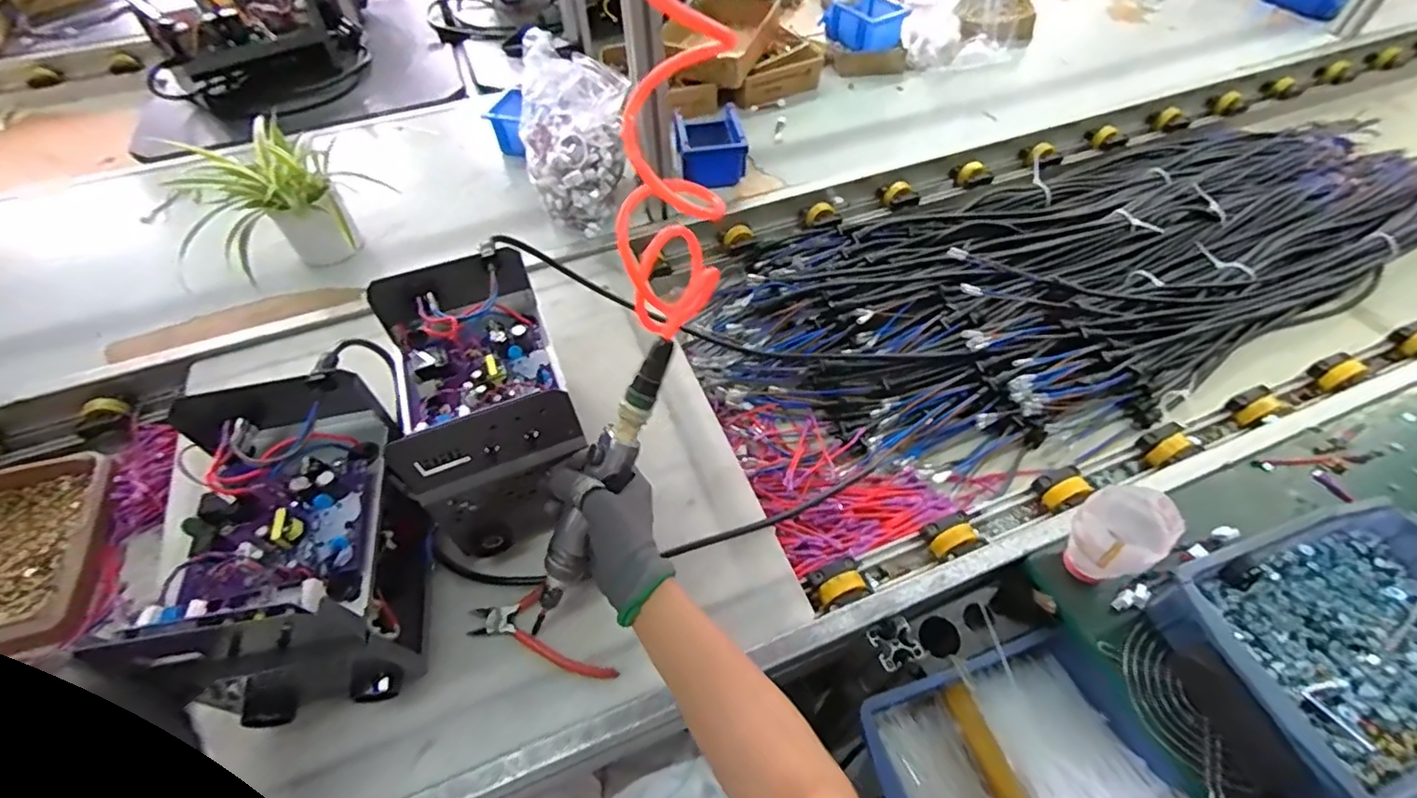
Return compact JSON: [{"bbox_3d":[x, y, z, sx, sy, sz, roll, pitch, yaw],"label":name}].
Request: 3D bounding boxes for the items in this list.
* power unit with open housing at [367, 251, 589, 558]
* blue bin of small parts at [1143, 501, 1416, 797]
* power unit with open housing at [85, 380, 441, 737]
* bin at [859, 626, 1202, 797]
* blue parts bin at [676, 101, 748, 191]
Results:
[{"bbox_3d":[-0.219,0.005,0.601,0.146,0.184,0.226,-19,55,-12],"label":"power unit with open housing"},{"bbox_3d":[0.525,0.204,0.487,0.264,0.075,0.183,-15,54,-9],"label":"blue bin of small parts"},{"bbox_3d":[-0.348,0.130,0.510,0.154,0.180,0.226,-14,54,-9],"label":"power unit with open housing"},{"bbox_3d":[0.283,0.337,0.556,0.231,0.107,0.167,-15,55,-10],"label":"bin"},{"bbox_3d":[0.004,-0.414,0.965,0.107,0.071,0.150,-2,53,0],"label":"blue parts bin"}]

